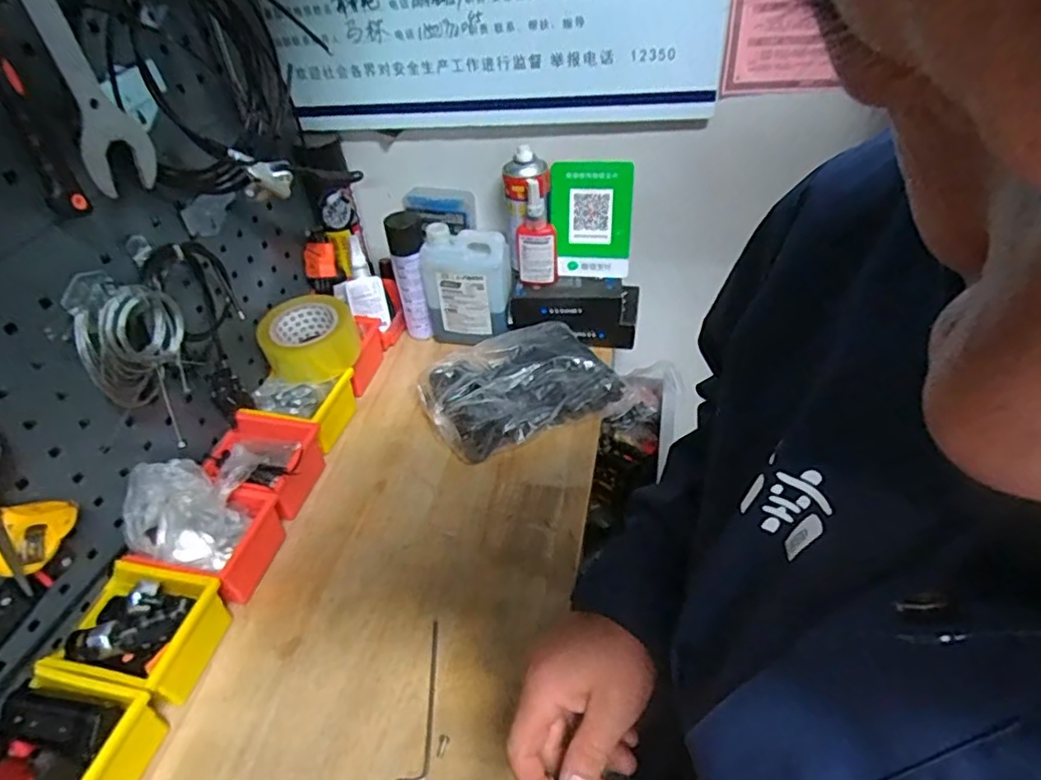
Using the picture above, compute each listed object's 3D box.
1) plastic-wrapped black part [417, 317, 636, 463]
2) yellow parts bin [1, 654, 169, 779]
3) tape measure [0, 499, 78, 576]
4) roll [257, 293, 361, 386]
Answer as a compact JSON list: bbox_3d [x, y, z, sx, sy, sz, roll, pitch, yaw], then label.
[{"bbox_3d":[-0.003,-0.006,0.816,0.246,0.061,0.155,-23,48,-17],"label":"plastic-wrapped black part"},{"bbox_3d":[-0.380,0.300,0.507,0.117,0.076,0.105,11,48,15],"label":"yellow parts bin"},{"bbox_3d":[-0.424,0.118,0.515,0.031,0.055,0.074,15,49,18],"label":"tape measure"},{"bbox_3d":[-0.280,-0.070,0.804,0.117,0.058,0.117,-2,46,2],"label":"roll"}]

